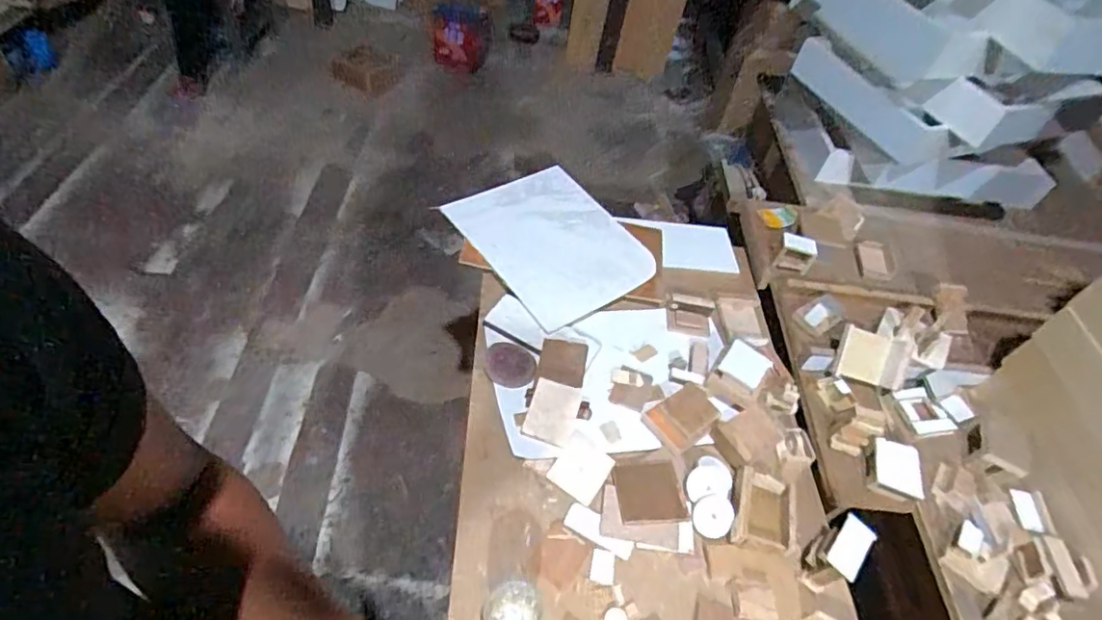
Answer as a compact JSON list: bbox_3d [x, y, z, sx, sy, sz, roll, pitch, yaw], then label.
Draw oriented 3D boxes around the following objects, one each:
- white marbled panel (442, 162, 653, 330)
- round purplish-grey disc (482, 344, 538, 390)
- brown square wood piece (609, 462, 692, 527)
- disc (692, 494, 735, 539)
[{"bbox_3d":[0.001,-0.137,1.080,0.277,0.014,0.345,-24,58,-28],"label":"white marbled panel"},{"bbox_3d":[-0.066,0.088,0.919,0.083,0.007,0.080,3,52,-3],"label":"round purplish-grey disc"},{"bbox_3d":[0.135,0.251,0.793,0.088,0.009,0.088,0,49,-11],"label":"brown square wood piece"},{"bbox_3d":[0.222,0.283,0.788,0.056,0.007,0.054,0,68,1],"label":"disc"}]

